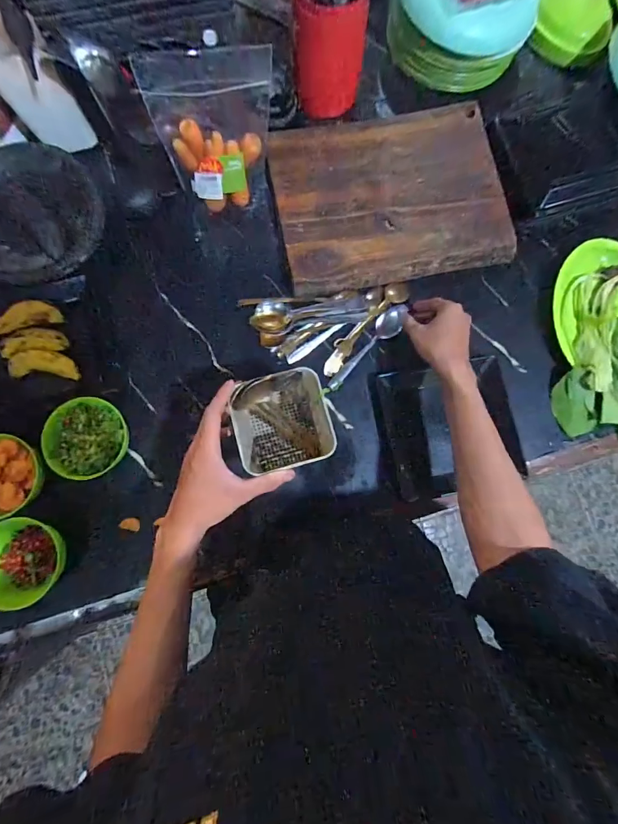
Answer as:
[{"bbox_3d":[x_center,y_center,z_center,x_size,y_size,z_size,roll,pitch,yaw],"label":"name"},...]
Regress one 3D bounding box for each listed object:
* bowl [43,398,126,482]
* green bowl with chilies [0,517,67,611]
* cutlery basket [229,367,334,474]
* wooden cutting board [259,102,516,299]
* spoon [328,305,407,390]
[{"bbox_3d":[-0.310,0.035,0.560,0.103,0.052,0.109,0,81,-3],"label":"bowl"},{"bbox_3d":[-0.386,0.203,0.526,0.096,0.052,0.112,25,81,1],"label":"green bowl with chilies"},{"bbox_3d":[-0.033,0.014,0.534,0.123,0.139,0.115,-15,86,-5],"label":"cutlery basket"},{"bbox_3d":[0.134,-0.356,0.642,0.370,0.034,0.286,-11,85,-5],"label":"wooden cutting board"},{"bbox_3d":[0.090,-0.101,0.619,0.038,0.027,0.165,43,93,1],"label":"spoon"}]

